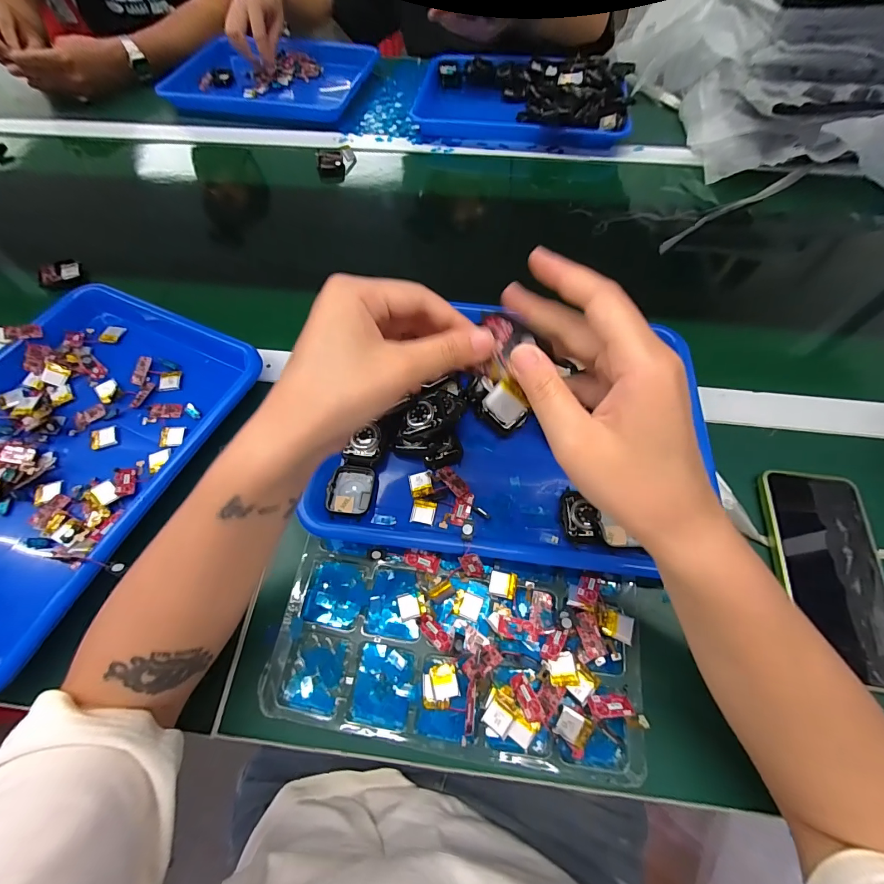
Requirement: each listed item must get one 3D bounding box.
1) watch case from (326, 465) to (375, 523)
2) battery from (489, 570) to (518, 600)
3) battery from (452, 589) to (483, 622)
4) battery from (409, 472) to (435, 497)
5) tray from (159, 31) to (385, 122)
[{"bbox_3d":[-0.075,0.040,0.326,0.037,0.012,0.045,3,64,2],"label":"watch case"},{"bbox_3d":[0.047,0.109,0.302,0.020,0.008,0.019,12,65,7],"label":"battery"},{"bbox_3d":[0.019,0.123,0.298,0.021,0.004,0.017,18,65,10],"label":"battery"},{"bbox_3d":[-0.017,0.035,0.326,0.018,0.006,0.020,-12,64,-5],"label":"battery"},{"bbox_3d":[-0.298,-0.647,0.700,0.328,0.034,0.234,9,64,5],"label":"tray"}]

